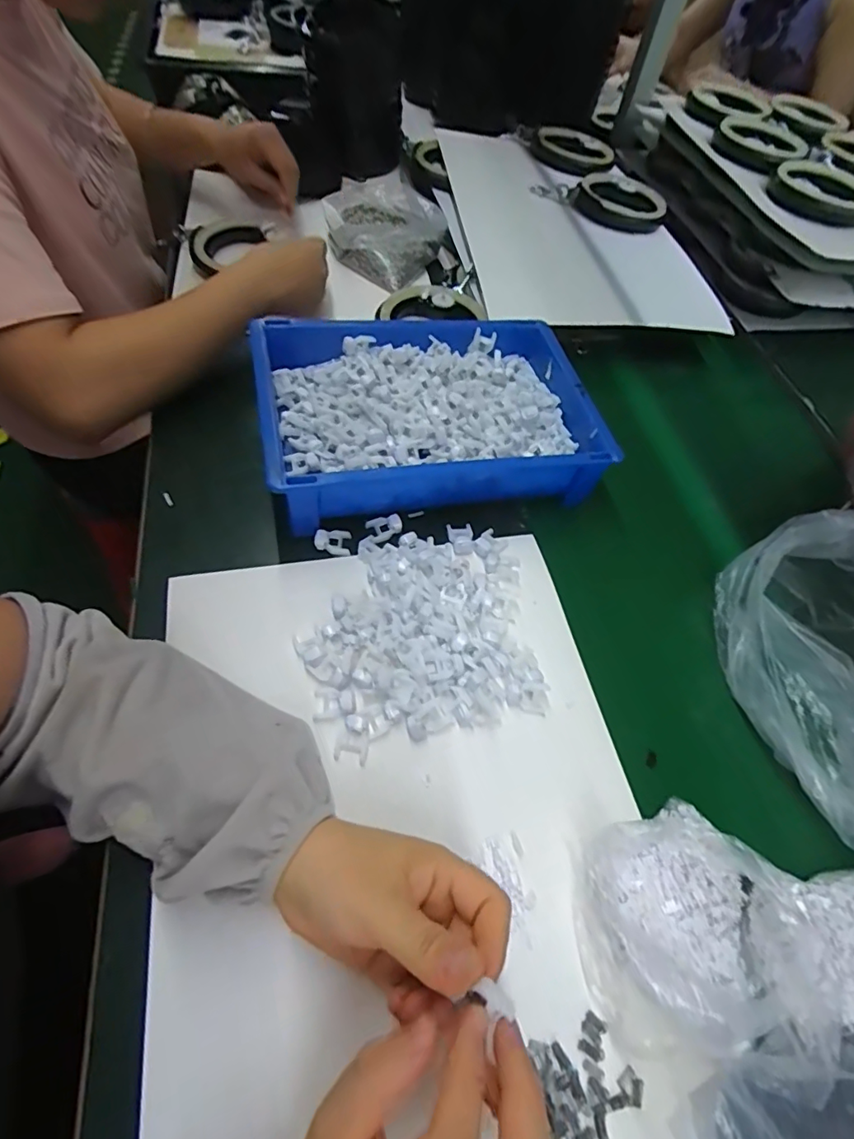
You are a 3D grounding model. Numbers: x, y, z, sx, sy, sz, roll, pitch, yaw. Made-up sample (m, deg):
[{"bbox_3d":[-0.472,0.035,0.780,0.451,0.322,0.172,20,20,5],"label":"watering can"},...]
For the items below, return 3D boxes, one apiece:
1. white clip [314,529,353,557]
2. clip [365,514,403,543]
[{"bbox_3d":[-0.079,-0.023,0.442,0.029,0.011,0.022,-11,61,-6],"label":"white clip"},{"bbox_3d":[-0.036,-0.037,0.459,0.029,0.009,0.022,-20,62,-11],"label":"clip"}]

